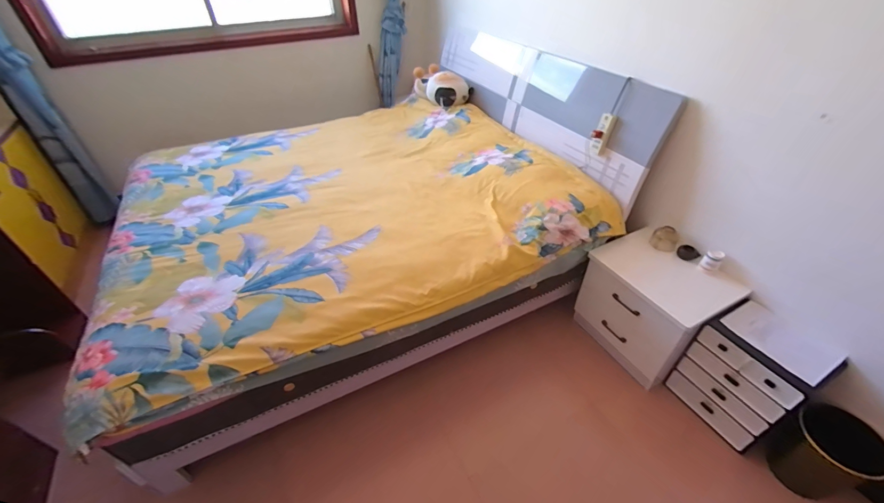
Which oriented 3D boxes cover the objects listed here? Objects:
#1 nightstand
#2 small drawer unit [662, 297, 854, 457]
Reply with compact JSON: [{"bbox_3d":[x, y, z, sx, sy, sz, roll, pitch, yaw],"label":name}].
[{"bbox_3d":[0.907,0.243,1.670,0.335,0.451,0.475,-19,43,-21],"label":"nightstand"},{"bbox_3d":[1.158,0.470,1.427,0.254,0.433,0.338,-18,43,-20],"label":"small drawer unit"}]

